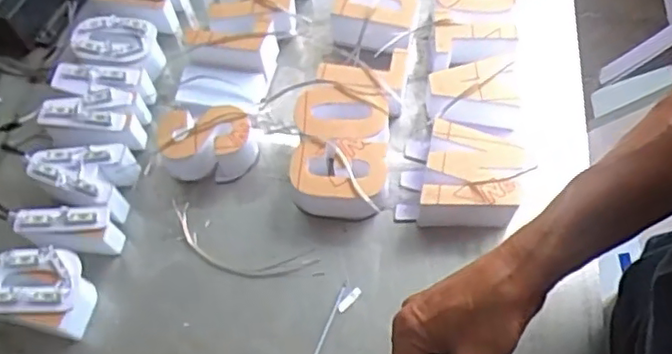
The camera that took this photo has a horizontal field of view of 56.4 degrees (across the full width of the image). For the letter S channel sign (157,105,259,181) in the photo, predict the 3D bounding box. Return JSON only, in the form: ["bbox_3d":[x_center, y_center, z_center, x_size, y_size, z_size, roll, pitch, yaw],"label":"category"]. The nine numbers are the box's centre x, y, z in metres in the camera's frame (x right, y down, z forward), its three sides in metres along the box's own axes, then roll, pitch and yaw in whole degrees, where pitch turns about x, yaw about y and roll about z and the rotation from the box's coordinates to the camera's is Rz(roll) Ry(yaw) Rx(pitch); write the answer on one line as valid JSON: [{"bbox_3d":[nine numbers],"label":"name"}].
[{"bbox_3d":[-0.121,-0.035,0.590,0.089,0.051,0.064,-10,63,-2],"label":"letter S channel sign"}]

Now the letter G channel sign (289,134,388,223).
[{"bbox_3d":[0.003,0.004,0.563,0.085,0.044,0.068,-2,63,2],"label":"letter G channel sign"}]

